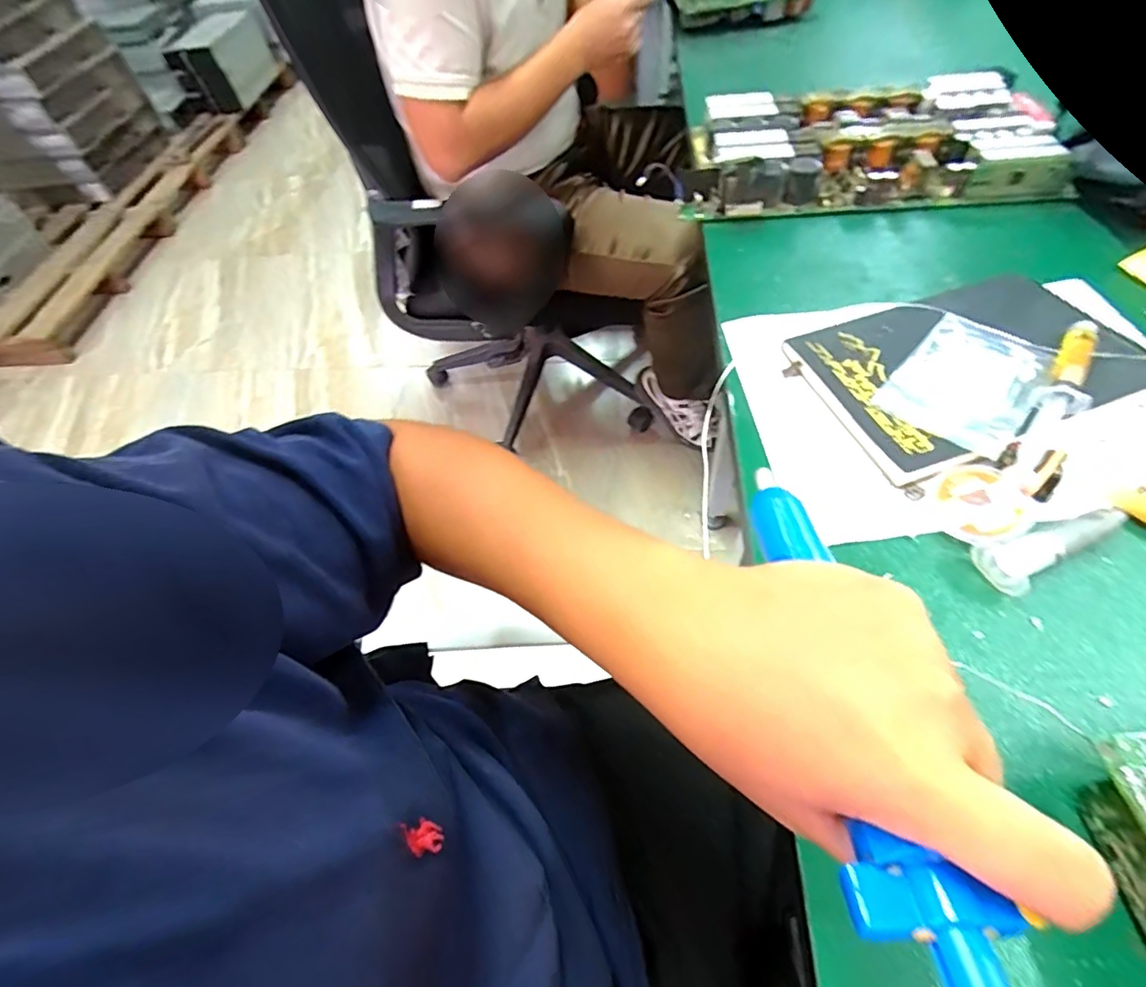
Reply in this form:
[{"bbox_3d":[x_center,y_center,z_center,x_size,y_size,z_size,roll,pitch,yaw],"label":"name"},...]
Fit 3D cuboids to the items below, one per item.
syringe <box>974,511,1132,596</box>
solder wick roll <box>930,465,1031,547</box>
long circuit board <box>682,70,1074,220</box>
[{"bbox_3d":[0.270,0.029,0.310,0.086,0.018,0.028,-23,56,-9],"label":"syringe"},{"bbox_3d":[0.240,0.007,0.325,0.046,0.009,0.048,-9,60,17],"label":"solder wick roll"},{"bbox_3d":[0.290,-0.359,0.561,0.344,0.041,0.184,0,55,7],"label":"long circuit board"}]

